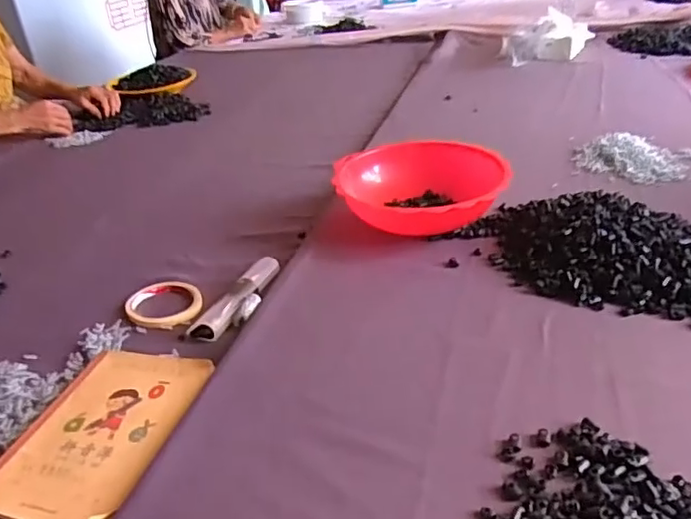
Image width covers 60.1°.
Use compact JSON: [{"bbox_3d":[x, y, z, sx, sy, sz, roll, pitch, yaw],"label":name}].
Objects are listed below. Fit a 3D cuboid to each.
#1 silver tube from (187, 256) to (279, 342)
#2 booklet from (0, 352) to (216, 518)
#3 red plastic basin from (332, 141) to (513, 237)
[{"bbox_3d":[-0.126,0.047,0.754,0.060,0.020,0.159,11,34,25],"label":"silver tube"},{"bbox_3d":[-0.235,0.163,0.575,0.151,0.016,0.213,5,32,16],"label":"booklet"},{"bbox_3d":[0.115,-0.091,0.874,0.250,0.091,0.202,-5,31,0],"label":"red plastic basin"}]

